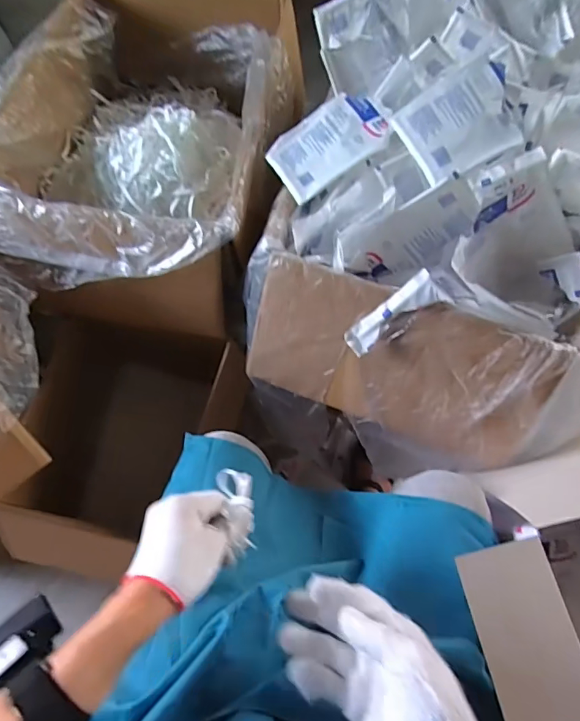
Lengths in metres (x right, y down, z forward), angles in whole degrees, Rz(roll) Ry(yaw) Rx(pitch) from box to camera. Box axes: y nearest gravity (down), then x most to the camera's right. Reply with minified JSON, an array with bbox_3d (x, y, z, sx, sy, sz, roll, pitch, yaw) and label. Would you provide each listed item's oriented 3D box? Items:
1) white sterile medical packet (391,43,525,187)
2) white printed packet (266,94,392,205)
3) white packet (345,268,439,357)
[{"bbox_3d":[0.227,-0.314,0.596,0.147,0.014,0.121,-26,82,7],"label":"white sterile medical packet"},{"bbox_3d":[0.054,-0.313,0.654,0.167,0.011,0.125,-35,64,9],"label":"white printed packet"},{"bbox_3d":[0.125,-0.058,0.570,0.127,0.007,0.039,-37,82,16],"label":"white packet"}]

